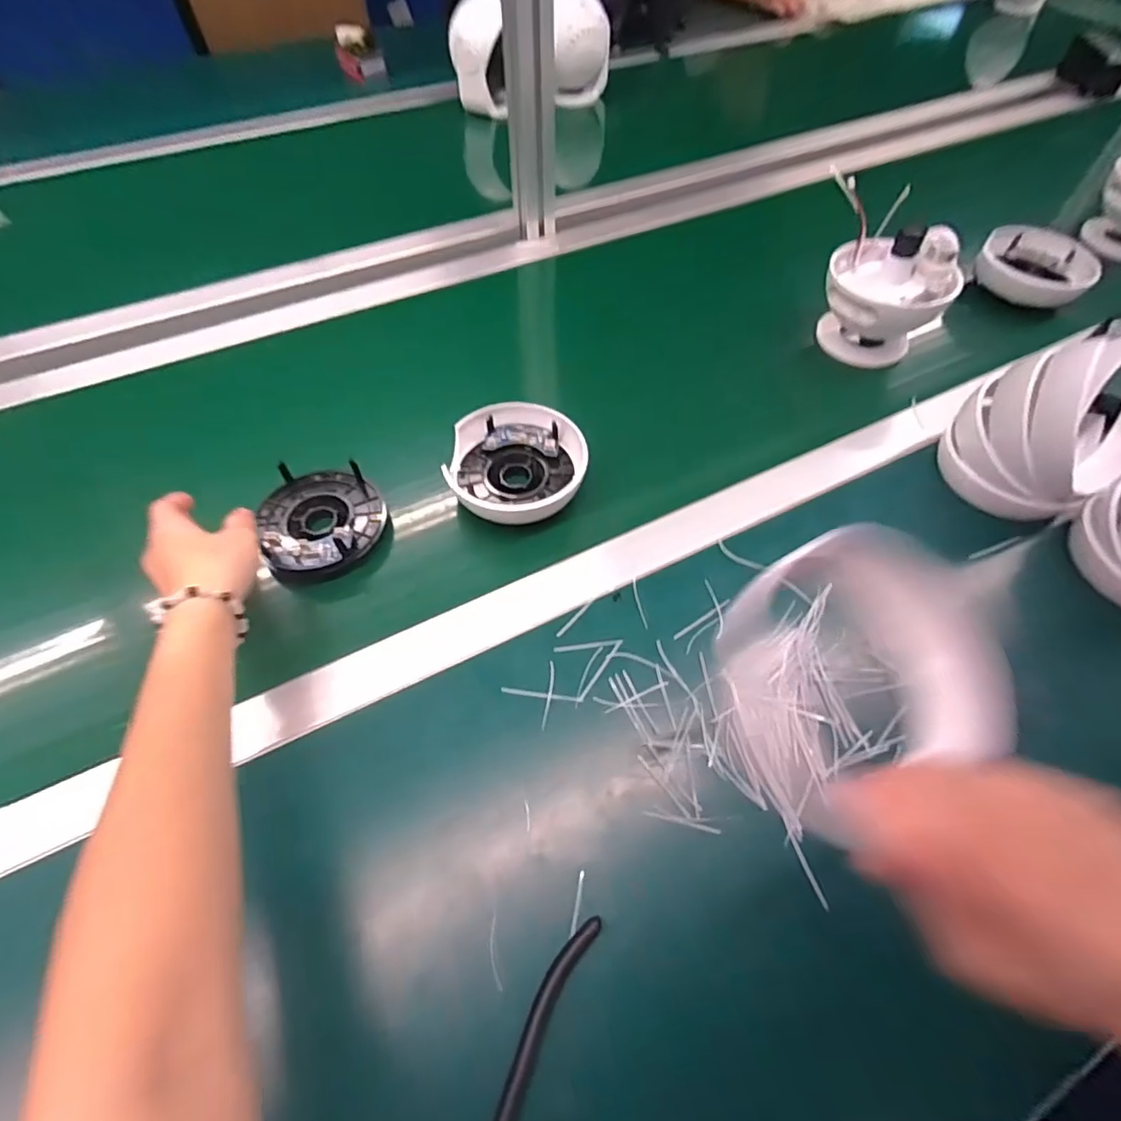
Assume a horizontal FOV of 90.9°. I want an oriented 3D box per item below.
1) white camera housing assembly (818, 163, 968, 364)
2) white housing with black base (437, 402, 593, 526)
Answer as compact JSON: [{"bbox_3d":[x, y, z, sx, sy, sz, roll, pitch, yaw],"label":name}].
[{"bbox_3d":[0.321,-0.281,0.554,0.111,0.121,0.144,7,59,5],"label":"white camera housing assembly"},{"bbox_3d":[-0.037,-0.083,0.462,0.109,0.040,0.093,-7,59,-3],"label":"white housing with black base"}]

